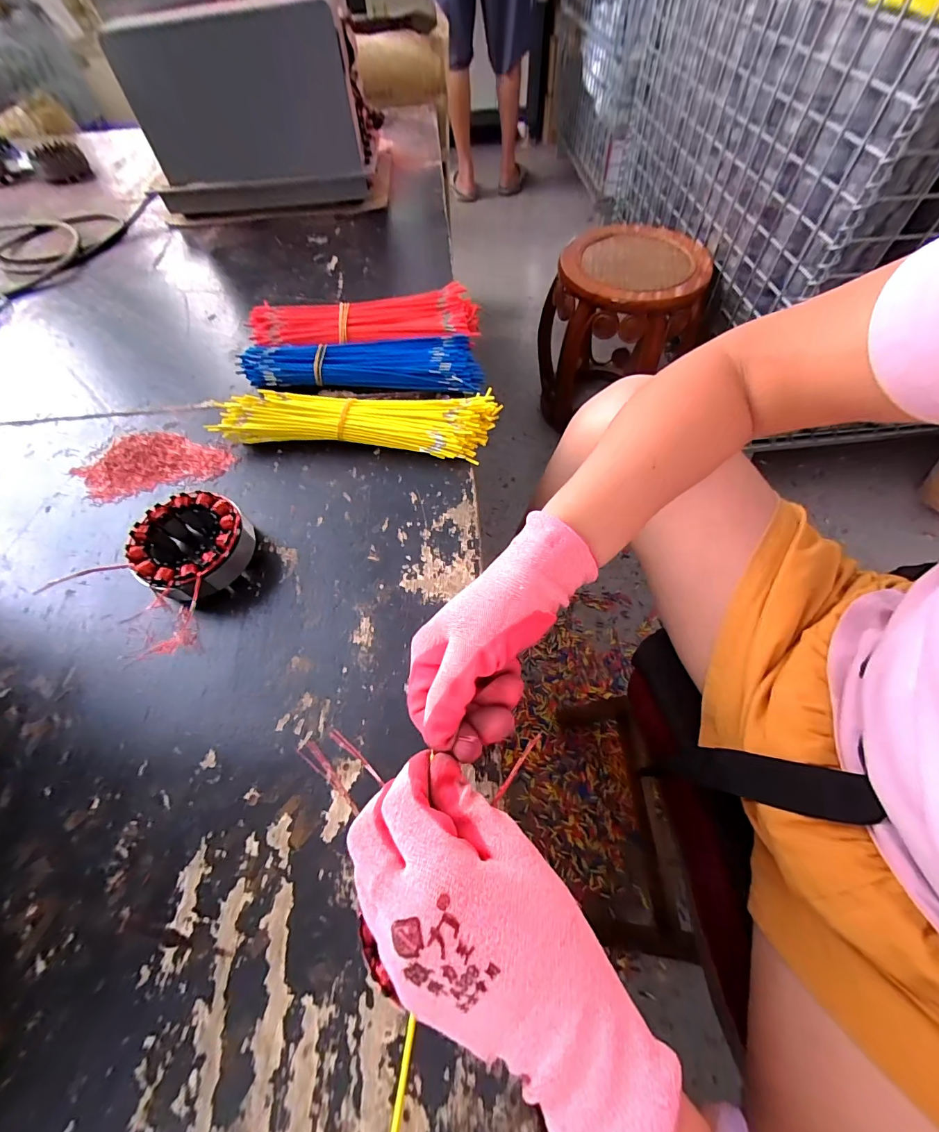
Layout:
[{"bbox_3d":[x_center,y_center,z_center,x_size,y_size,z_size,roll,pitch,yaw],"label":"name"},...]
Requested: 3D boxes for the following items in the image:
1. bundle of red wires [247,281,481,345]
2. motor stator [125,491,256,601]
[{"bbox_3d":[-0.118,-0.277,0.493,0.257,0.037,0.074,-5,60,0],"label":"bundle of red wires"},{"bbox_3d":[-0.226,-0.015,0.352,0.082,0.038,0.084,-1,61,2],"label":"motor stator"}]

